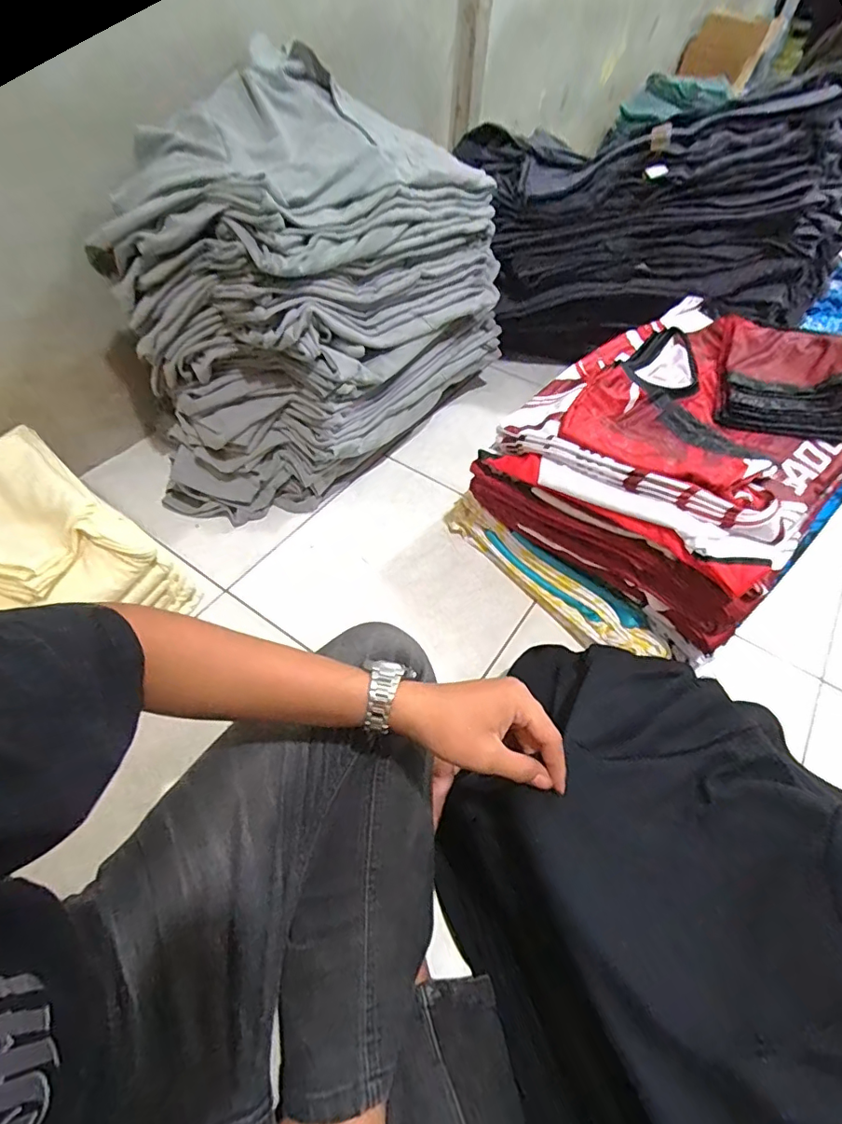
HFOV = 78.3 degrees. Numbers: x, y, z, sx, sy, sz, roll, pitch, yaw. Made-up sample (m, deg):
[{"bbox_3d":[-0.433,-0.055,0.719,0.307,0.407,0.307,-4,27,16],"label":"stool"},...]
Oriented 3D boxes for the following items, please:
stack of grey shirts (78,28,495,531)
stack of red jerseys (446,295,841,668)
[{"bbox_3d":[-0.141,-0.393,0.839,0.244,0.509,0.630,32,57,20],"label":"stack of grey shirts"},{"bbox_3d":[0.389,-0.150,0.795,0.509,0.275,0.396,-33,60,-25],"label":"stack of red jerseys"}]

